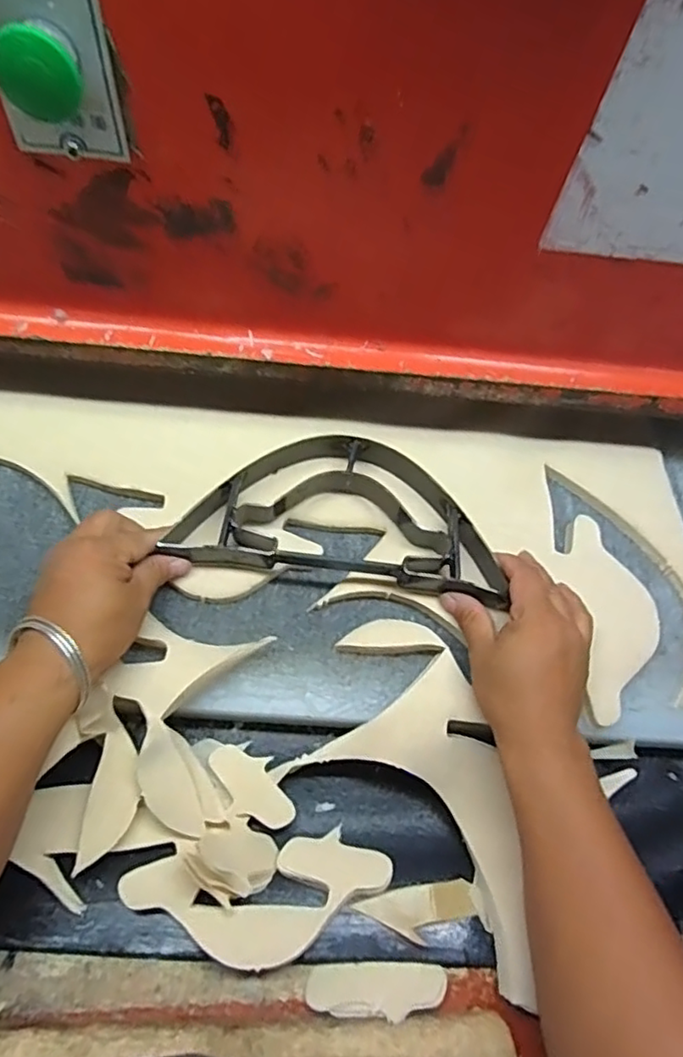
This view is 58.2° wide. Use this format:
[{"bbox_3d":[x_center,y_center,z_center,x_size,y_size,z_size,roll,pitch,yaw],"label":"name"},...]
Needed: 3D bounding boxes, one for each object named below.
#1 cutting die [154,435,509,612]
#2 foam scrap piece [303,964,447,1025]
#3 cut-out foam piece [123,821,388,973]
[{"bbox_3d":[0.003,-0.013,0.479,0.243,0.050,0.115,7,61,0],"label":"cutting die"},{"bbox_3d":[0.023,0.283,0.376,0.084,0.010,0.026,-2,61,-4],"label":"foam scrap piece"},{"bbox_3d":[-0.050,0.234,0.385,0.163,0.018,0.067,-7,61,-7],"label":"cut-out foam piece"}]

